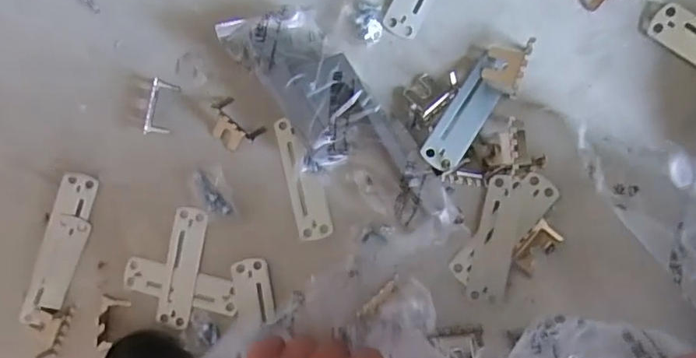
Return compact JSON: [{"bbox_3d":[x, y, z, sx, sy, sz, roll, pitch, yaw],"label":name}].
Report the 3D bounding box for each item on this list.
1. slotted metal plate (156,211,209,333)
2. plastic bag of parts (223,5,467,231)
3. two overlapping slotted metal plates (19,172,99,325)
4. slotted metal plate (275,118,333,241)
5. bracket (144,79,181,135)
[{"bbox_3d":[-0.130,0.069,0.454,0.028,0.005,0.093,12,93,7],"label":"slotted metal plate"},{"bbox_3d":[-0.005,-0.037,0.419,0.069,0.036,0.206,-38,86,7],"label":"plastic bag of parts"},{"bbox_3d":[-0.230,0.057,0.465,0.032,0.010,0.124,20,94,7],"label":"two overlapping slotted metal plates"},{"bbox_3d":[-0.033,0.000,0.438,0.028,0.008,0.092,-12,90,4],"label":"slotted metal plate"},{"bbox_3d":[-0.142,-0.054,0.440,0.017,0.016,0.042,14,93,7],"label":"bracket"}]

